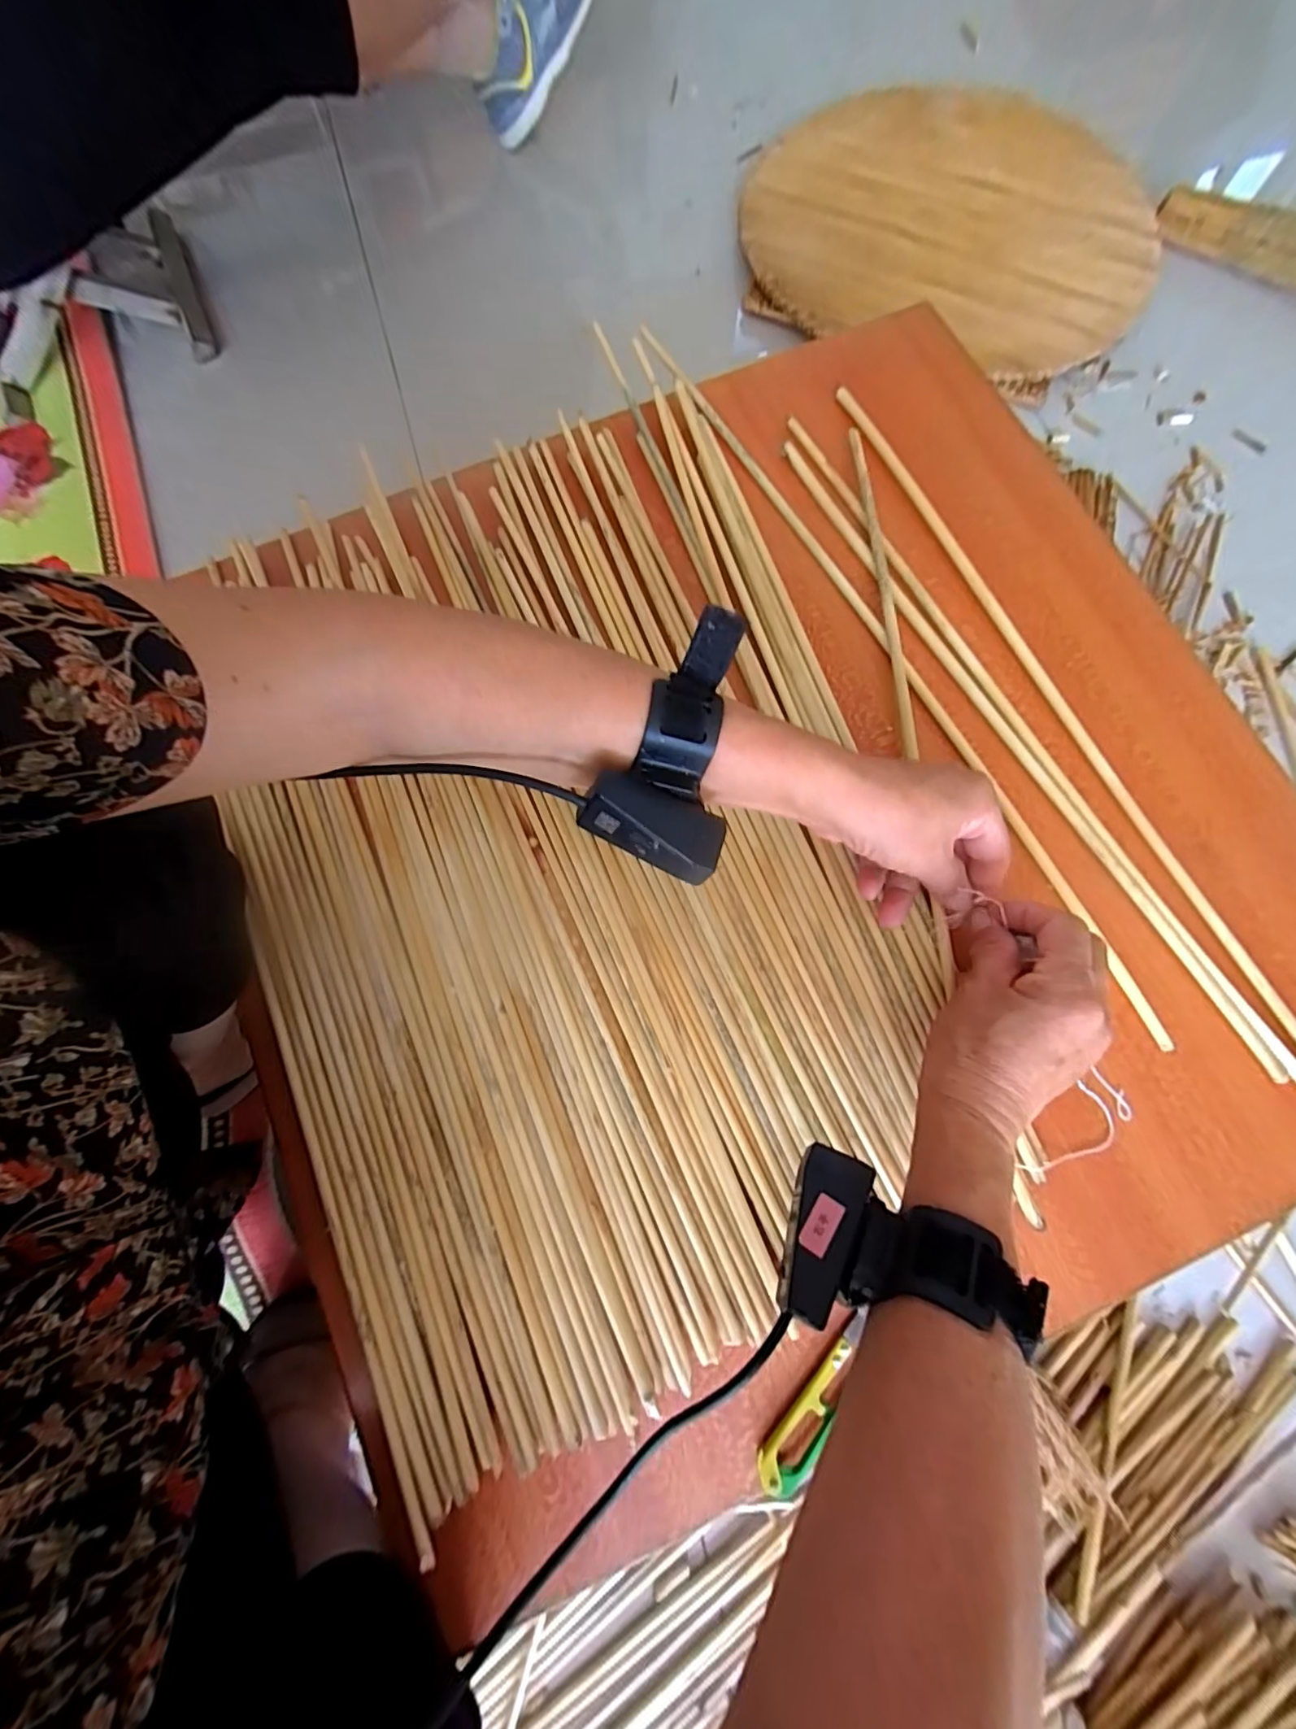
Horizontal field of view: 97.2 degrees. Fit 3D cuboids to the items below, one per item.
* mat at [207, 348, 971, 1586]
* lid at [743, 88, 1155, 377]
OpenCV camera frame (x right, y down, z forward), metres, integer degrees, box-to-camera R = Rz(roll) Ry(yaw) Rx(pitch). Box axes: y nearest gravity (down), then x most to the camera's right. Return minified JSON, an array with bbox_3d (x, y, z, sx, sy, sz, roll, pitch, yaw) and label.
[{"bbox_3d":[-0.053,-0.022,0.386,0.422,0.016,0.627,-22,77,-5],"label":"mat"},{"bbox_3d":[0.432,-0.928,0.821,0.557,0.034,0.521,0,77,0],"label":"lid"}]

